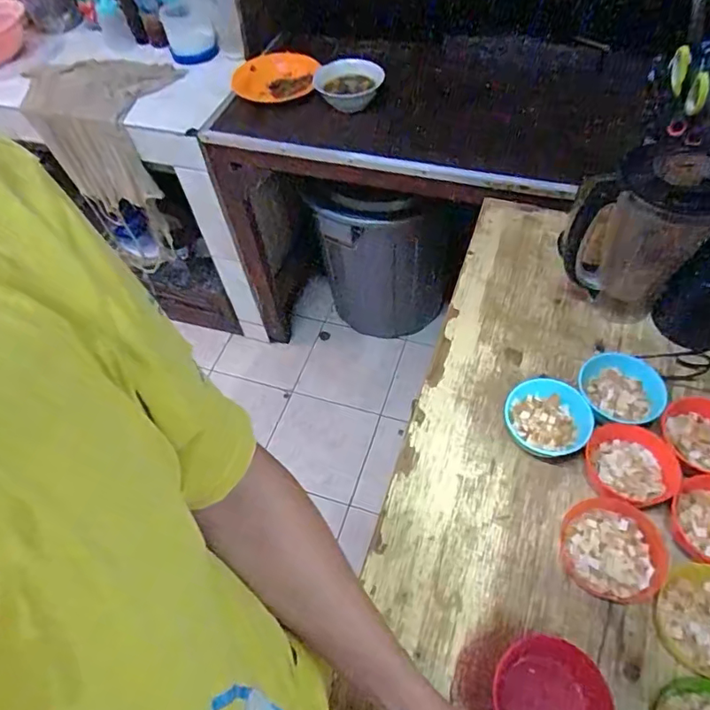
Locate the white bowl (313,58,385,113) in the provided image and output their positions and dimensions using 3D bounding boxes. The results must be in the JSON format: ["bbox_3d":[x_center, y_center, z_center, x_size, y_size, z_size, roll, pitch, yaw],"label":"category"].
[{"bbox_3d":[-0.018,-0.630,1.215,0.166,0.060,0.166,1,55,6],"label":"white bowl"}]

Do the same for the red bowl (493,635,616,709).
[{"bbox_3d":[0.206,0.357,0.546,0.109,0.042,0.103,-3,55,4],"label":"red bowl"}]

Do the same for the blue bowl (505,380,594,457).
[{"bbox_3d":[0.266,0.092,0.730,0.114,0.048,0.101,12,57,14],"label":"blue bowl"}]

